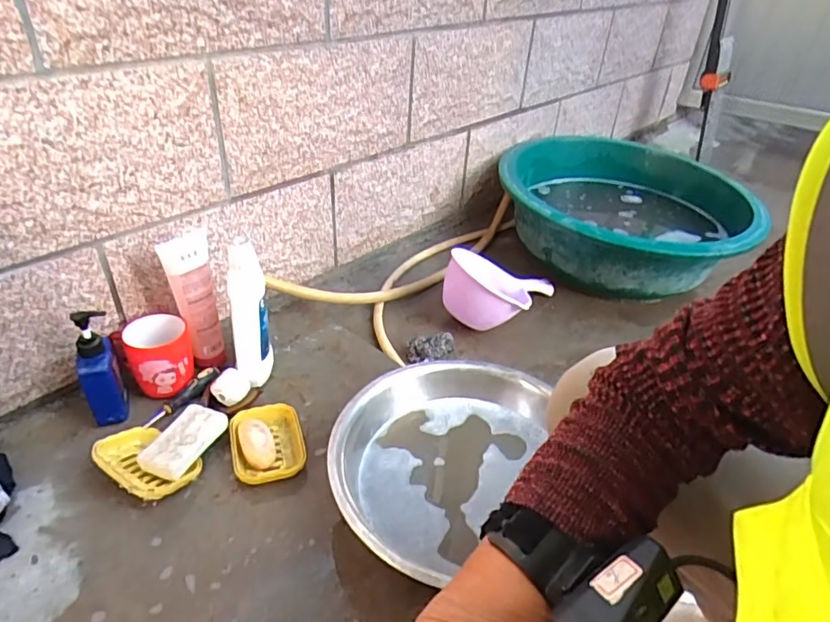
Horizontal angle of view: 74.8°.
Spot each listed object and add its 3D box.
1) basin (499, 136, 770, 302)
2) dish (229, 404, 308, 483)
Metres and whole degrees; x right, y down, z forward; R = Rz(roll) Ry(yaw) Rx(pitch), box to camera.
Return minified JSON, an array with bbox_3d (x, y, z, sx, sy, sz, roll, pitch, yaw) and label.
[{"bbox_3d":[0.479,-0.223,1.286,0.533,0.192,0.536,4,38,-3],"label":"basin"},{"bbox_3d":[-0.198,0.179,0.733,0.092,0.028,0.119,-8,37,-18],"label":"dish"}]

